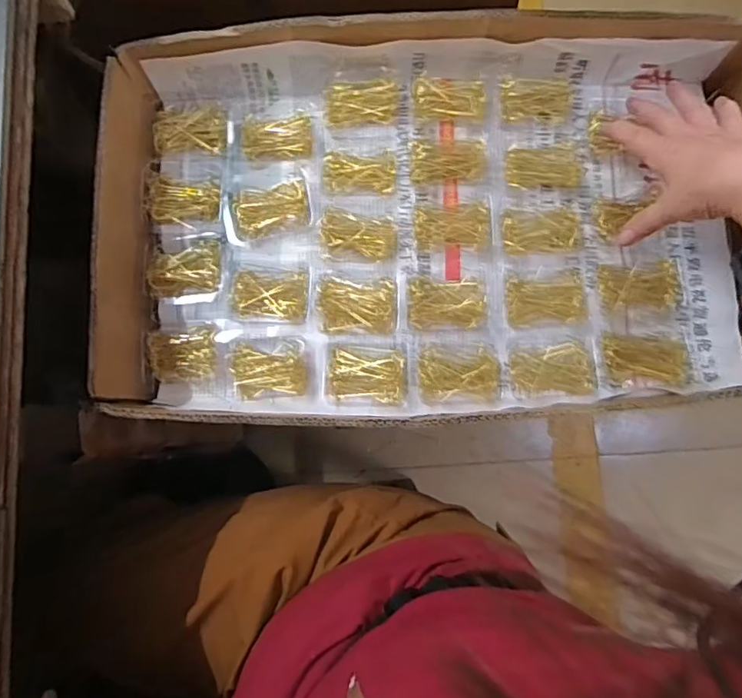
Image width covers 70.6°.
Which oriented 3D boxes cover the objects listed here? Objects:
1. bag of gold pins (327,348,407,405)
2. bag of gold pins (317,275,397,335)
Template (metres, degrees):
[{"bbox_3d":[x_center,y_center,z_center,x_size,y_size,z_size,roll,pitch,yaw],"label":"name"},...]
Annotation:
[{"bbox_3d":[-0.003,0.024,0.476,0.069,0.020,0.051,5,82,1],"label":"bag of gold pins"},{"bbox_3d":[-0.013,-0.041,0.485,0.071,0.023,0.050,2,82,0],"label":"bag of gold pins"}]

